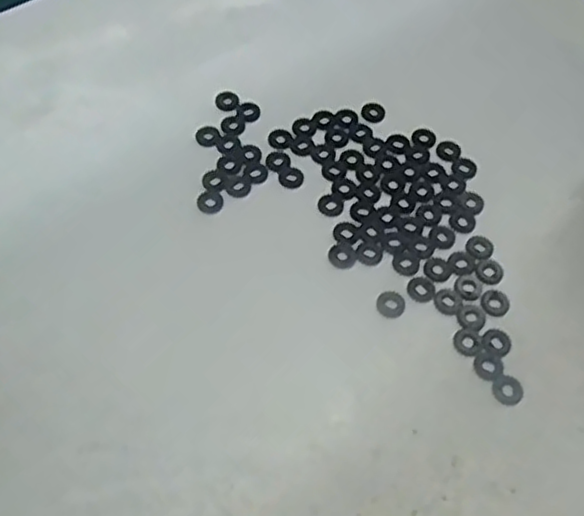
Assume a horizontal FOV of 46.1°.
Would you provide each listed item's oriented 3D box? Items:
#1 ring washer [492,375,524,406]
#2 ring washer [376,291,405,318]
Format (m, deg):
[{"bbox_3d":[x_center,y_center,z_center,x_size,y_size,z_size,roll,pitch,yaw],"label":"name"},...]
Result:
[{"bbox_3d":[0.077,0.047,0.246,0.011,0.004,0.011,-3,62,5],"label":"ring washer"},{"bbox_3d":[0.038,0.017,0.260,0.011,0.004,0.011,0,58,-1],"label":"ring washer"}]

